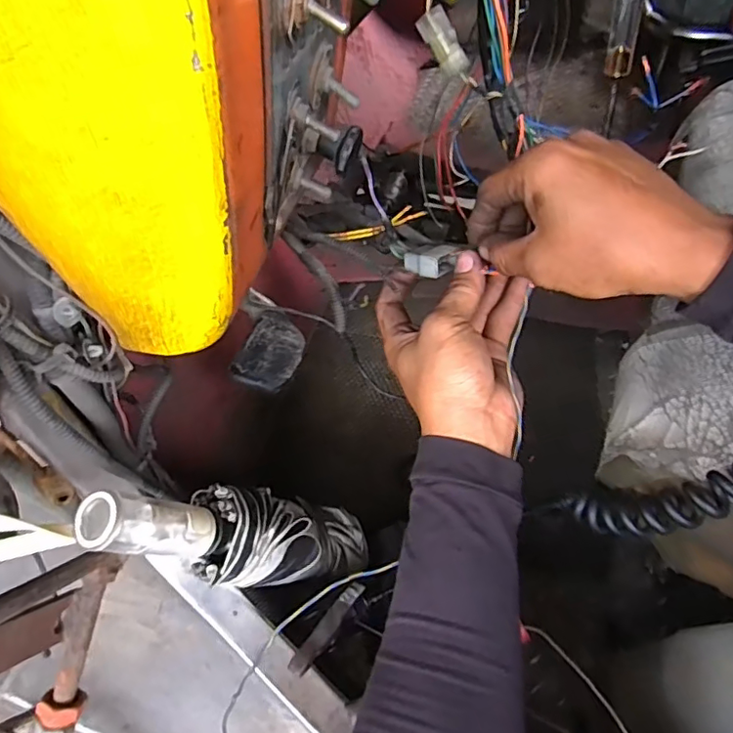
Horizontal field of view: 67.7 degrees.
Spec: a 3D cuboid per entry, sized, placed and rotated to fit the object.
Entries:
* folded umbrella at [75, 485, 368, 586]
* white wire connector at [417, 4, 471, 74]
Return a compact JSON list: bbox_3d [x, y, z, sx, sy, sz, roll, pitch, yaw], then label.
[{"bbox_3d":[-0.077,0.118,0.390,0.050,0.262,0.052,-45,55,10],"label":"folded umbrella"},{"bbox_3d":[0.042,-0.178,0.300,0.008,0.035,0.016,-47,19,-27],"label":"white wire connector"}]

